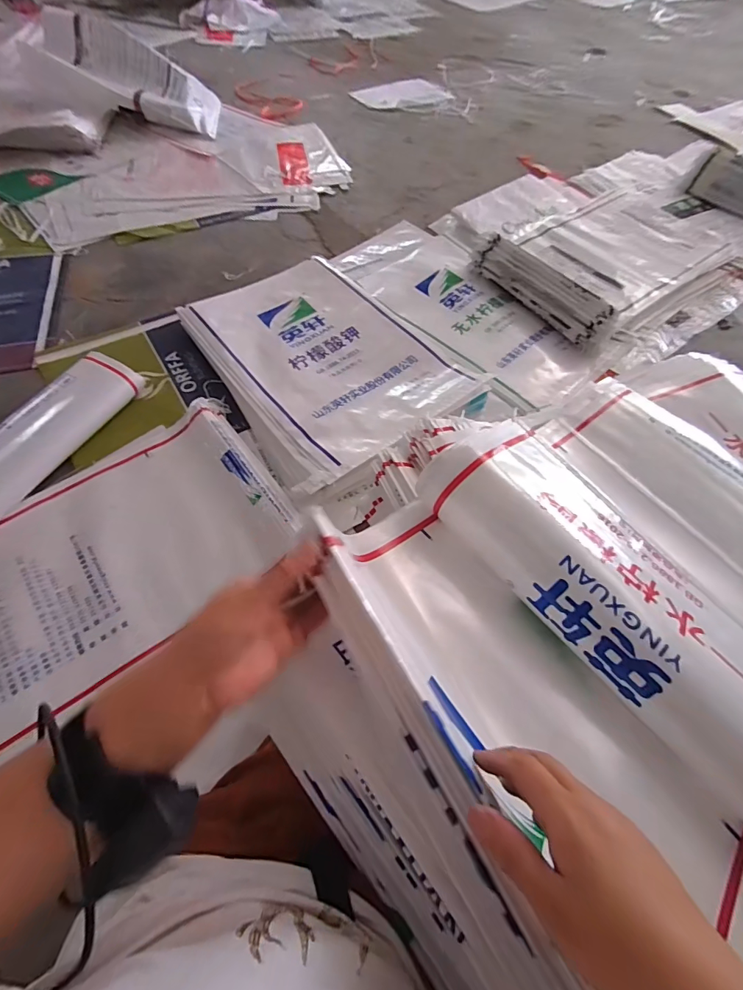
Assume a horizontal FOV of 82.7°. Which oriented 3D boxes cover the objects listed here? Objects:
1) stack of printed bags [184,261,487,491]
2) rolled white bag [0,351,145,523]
[{"bbox_3d":[-0.141,-0.397,1.199,0.577,0.091,0.794,-30,67,-19],"label":"stack of printed bags"},{"bbox_3d":[-0.795,-0.147,1.019,0.172,0.081,0.522,24,61,10],"label":"rolled white bag"}]

